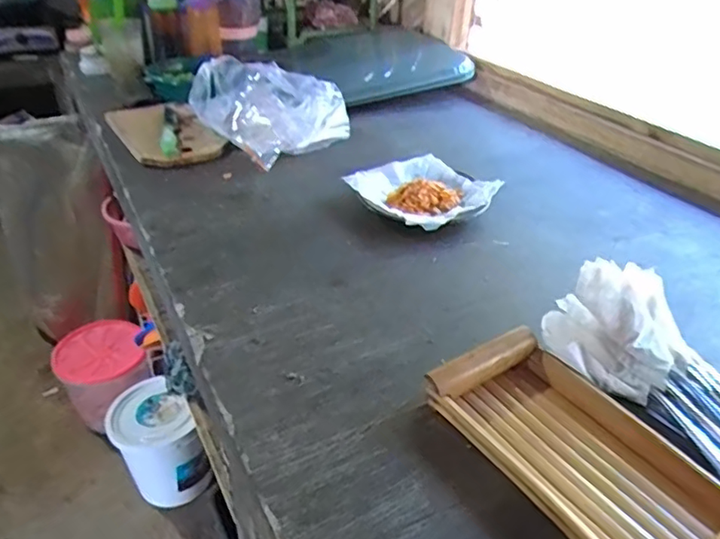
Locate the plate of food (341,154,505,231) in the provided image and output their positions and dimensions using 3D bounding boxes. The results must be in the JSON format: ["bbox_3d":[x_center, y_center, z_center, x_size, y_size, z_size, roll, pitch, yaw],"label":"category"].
[{"bbox_3d":[0.090,-0.111,0.834,0.176,0.034,0.179,1,35,-1],"label":"plate of food"}]

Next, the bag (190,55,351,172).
[{"bbox_3d":[-0.165,-0.299,1.022,0.246,0.106,0.198,30,44,34],"label":"bag"}]

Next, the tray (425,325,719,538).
[{"bbox_3d":[0.184,0.146,0.459,0.138,0.041,0.241,-20,41,-27],"label":"tray"}]

